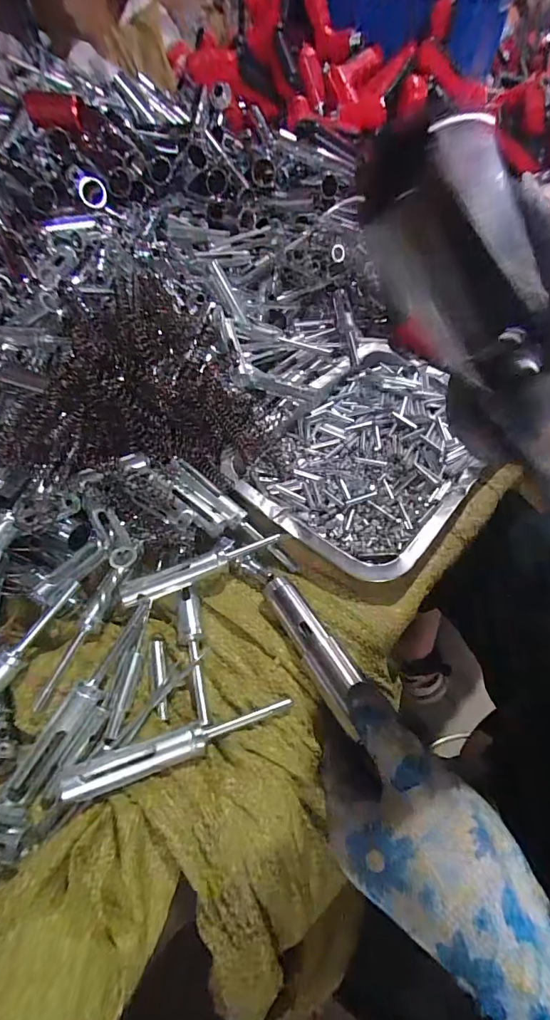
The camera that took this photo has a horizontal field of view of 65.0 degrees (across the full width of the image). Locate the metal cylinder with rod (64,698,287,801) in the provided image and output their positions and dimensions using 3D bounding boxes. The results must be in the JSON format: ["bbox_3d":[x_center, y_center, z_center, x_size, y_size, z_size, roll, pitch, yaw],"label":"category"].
[{"bbox_3d":[-0.052,0.135,0.248,0.127,0.022,0.018,-15,53,-9],"label":"metal cylinder with rod"}]

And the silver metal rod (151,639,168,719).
[{"bbox_3d":[-0.074,0.108,0.279,0.010,0.009,0.052,-16,53,-10],"label":"silver metal rod"}]

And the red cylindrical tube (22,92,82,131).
[{"bbox_3d":[-0.265,-0.478,0.516,0.058,0.032,0.027,-9,52,-4],"label":"red cylindrical tube"}]

